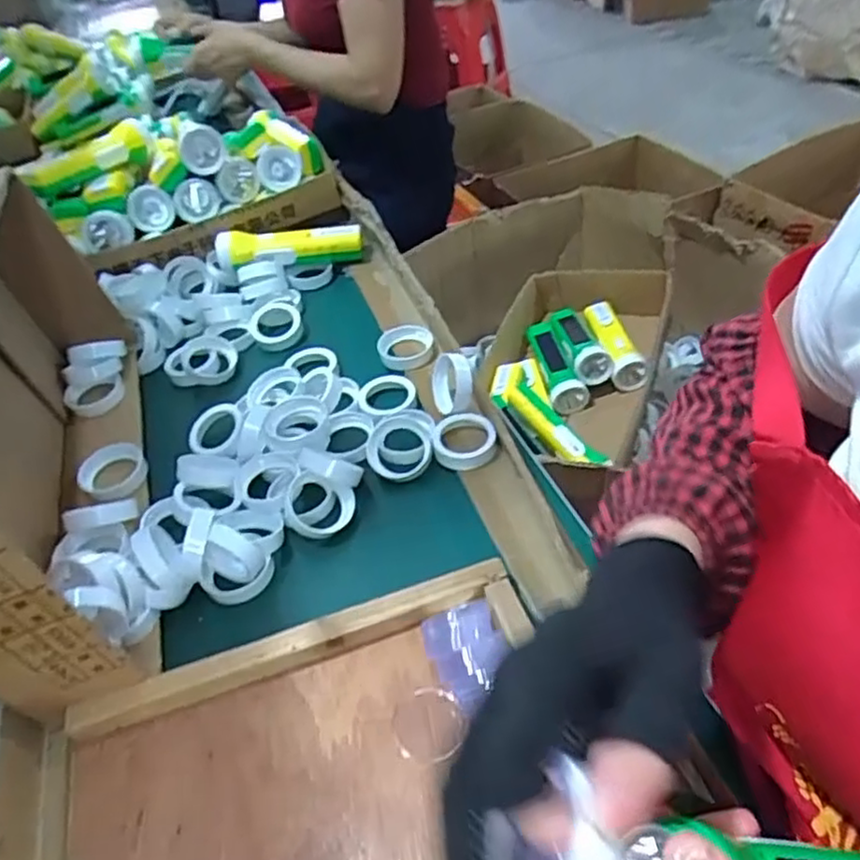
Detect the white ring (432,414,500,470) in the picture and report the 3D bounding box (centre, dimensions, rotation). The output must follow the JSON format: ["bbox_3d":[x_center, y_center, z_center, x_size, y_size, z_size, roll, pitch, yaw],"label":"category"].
[{"bbox_3d":[0.029,0.008,0.583,0.052,0.014,0.052,-9,43,2],"label":"white ring"}]

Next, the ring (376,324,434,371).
[{"bbox_3d":[-0.024,-0.082,0.686,0.055,0.017,0.055,-6,43,5],"label":"ring"}]

